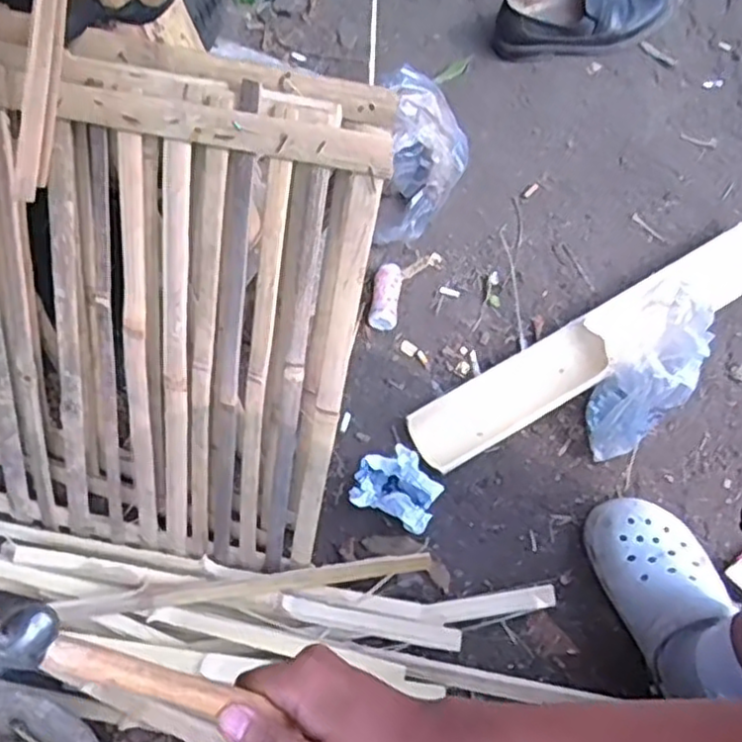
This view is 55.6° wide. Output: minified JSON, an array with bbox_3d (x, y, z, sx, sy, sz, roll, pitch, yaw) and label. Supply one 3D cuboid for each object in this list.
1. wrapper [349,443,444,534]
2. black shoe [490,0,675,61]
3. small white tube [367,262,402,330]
[{"bbox_3d":[0.030,0.135,0.811,0.099,0.072,0.079,22,67,14],"label":"wrapper"},{"bbox_3d":[0.336,-0.556,1.114,0.273,0.099,0.096,2,63,5],"label":"black shoe"},{"bbox_3d":[0.019,-0.102,0.943,0.038,0.031,0.093,3,60,9],"label":"small white tube"}]

